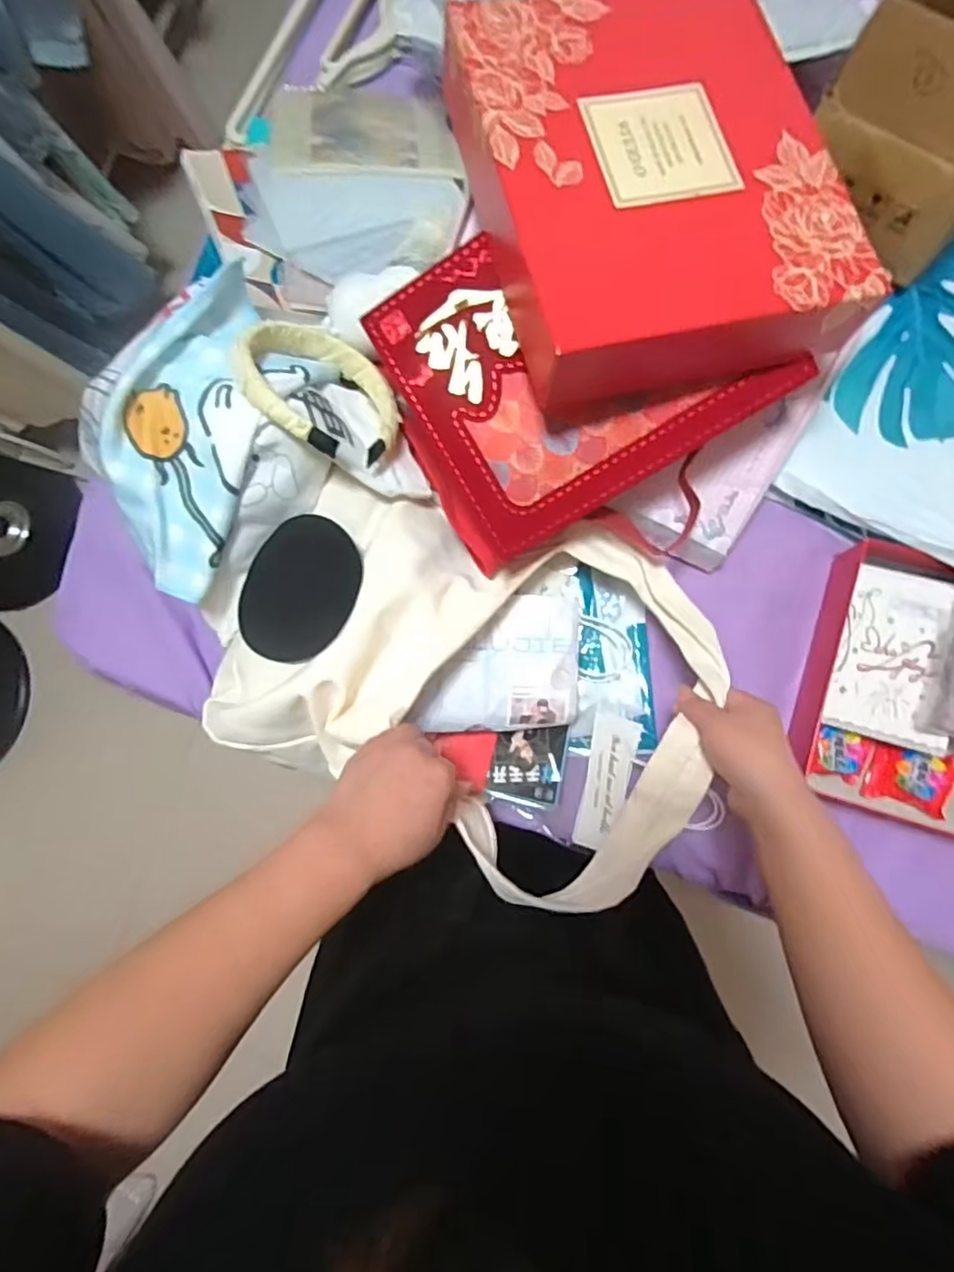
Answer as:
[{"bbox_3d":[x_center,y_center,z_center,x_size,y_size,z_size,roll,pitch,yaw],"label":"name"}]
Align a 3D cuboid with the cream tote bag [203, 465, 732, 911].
[{"bbox_3d":[-0.016,0.015,0.538,0.426,0.096,0.304,24,86,9],"label":"cream tote bag"}]

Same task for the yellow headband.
[{"bbox_3d":[-0.133,-0.212,0.542,0.150,0.139,0.023,44,130,3],"label":"yellow headband"}]

